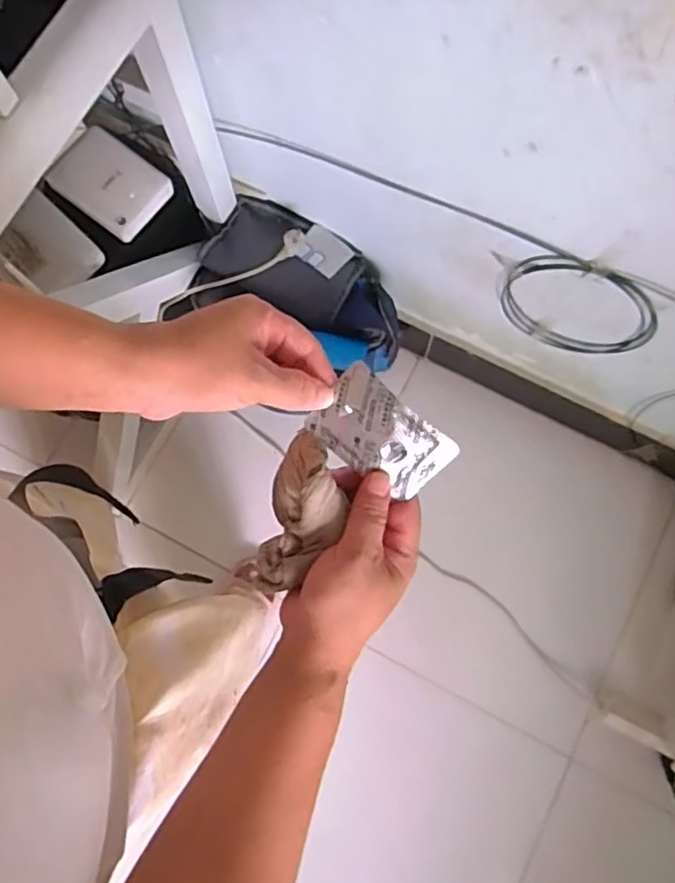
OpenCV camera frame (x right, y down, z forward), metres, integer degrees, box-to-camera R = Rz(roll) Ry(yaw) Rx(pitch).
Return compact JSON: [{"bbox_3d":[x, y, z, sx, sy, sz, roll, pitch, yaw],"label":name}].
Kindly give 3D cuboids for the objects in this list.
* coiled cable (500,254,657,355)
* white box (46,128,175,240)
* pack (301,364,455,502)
[{"bbox_3d":[0.359,-0.200,0.917,0.221,0.236,0.017,23,79,6],"label":"coiled cable"},{"bbox_3d":[-0.359,-0.406,0.963,0.157,0.056,0.131,33,80,8],"label":"white box"},{"bbox_3d":[0.026,-0.002,0.359,0.079,0.057,0.007,38,36,-4],"label":"pack"}]

